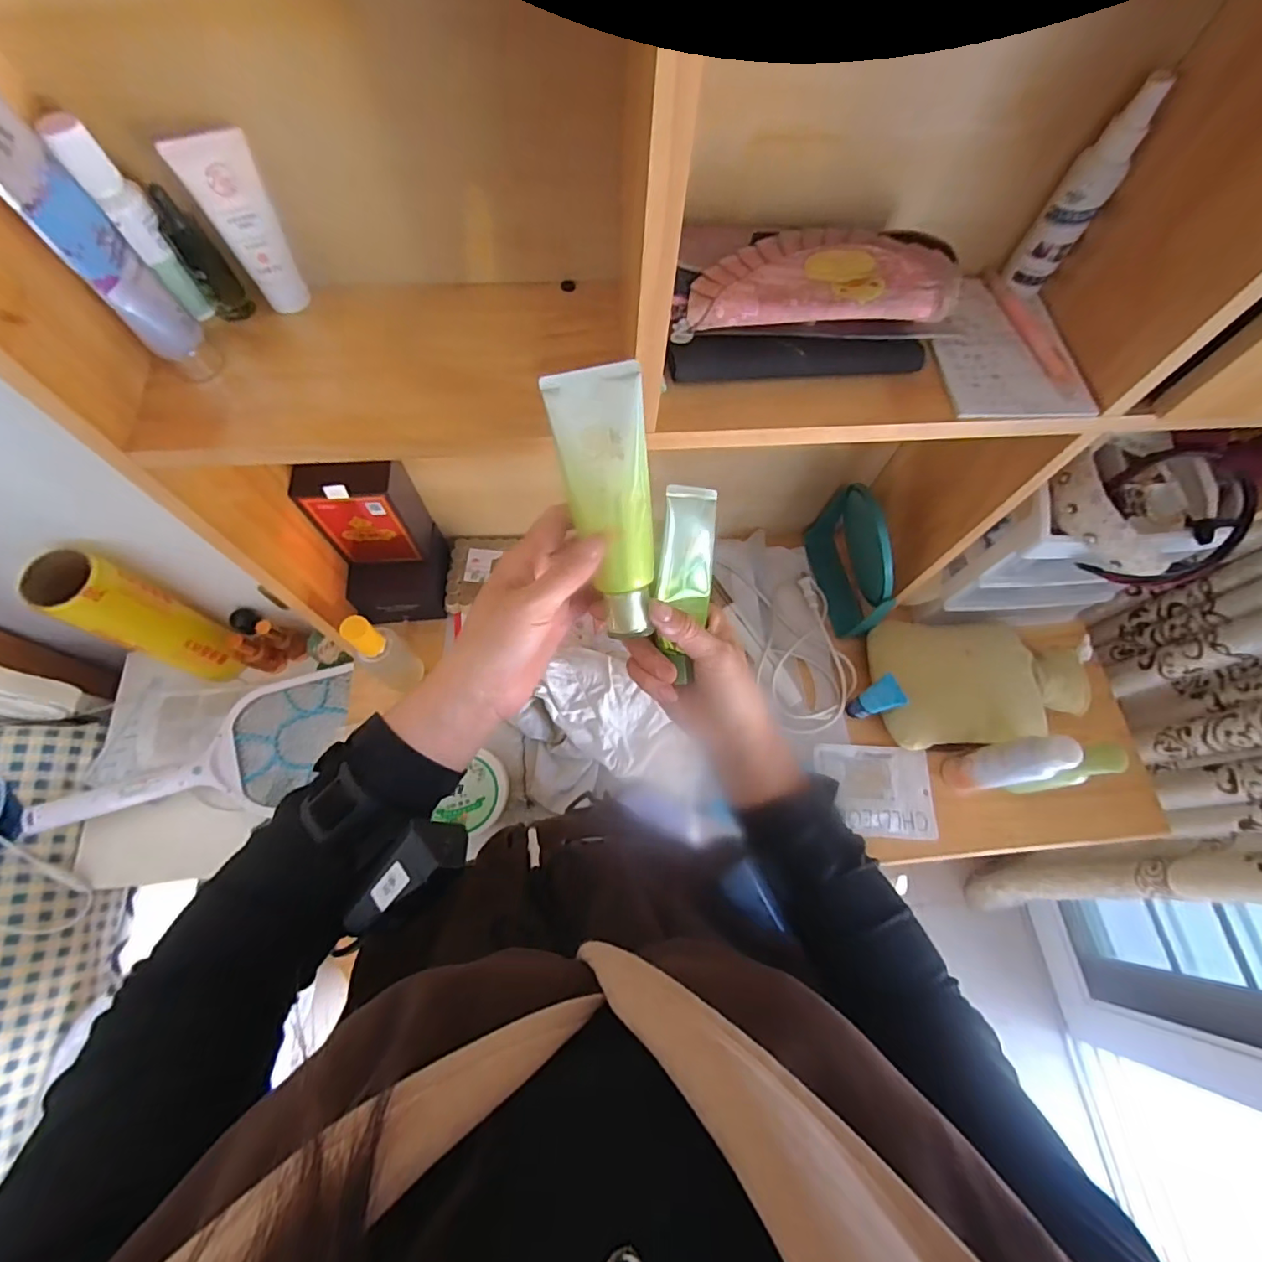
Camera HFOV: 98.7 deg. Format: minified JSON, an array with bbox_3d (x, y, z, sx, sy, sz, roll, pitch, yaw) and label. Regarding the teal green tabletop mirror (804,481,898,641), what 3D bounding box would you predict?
[{"bbox_3d":[0.282,-0.096,0.683,0.053,0.164,0.171,-6,68,-5],"label":"teal green tabletop mirror"}]

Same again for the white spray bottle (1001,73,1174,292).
[{"bbox_3d":[0.311,-0.300,0.376,0.033,0.119,0.027,41,72,13],"label":"white spray bottle"}]

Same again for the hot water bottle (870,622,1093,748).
[{"bbox_3d":[0.430,0.052,0.667,0.240,0.082,0.163,-6,68,-5],"label":"hot water bottle"}]

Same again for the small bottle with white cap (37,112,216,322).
[{"bbox_3d":[-0.301,-0.247,0.334,0.024,0.107,0.025,-34,74,-15],"label":"small bottle with white cap"}]

